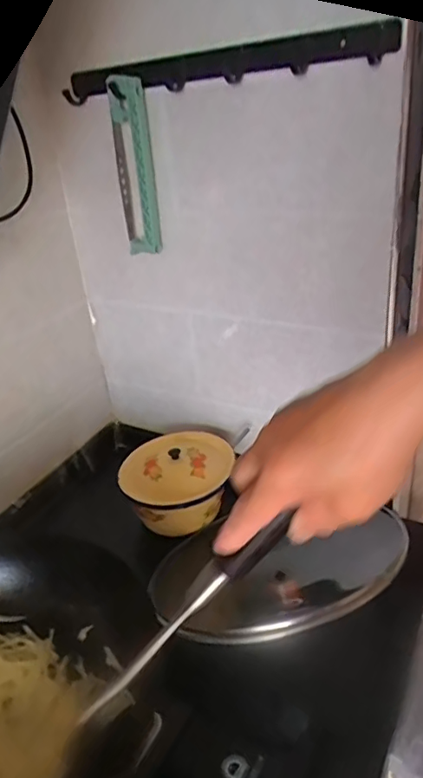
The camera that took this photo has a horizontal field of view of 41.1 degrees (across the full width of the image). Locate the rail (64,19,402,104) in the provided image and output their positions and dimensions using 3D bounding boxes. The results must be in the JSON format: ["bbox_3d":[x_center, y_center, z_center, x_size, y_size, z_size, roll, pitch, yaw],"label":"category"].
[{"bbox_3d":[-0.006,-0.366,0.640,0.421,0.035,0.033,13,34,30],"label":"rail"}]

